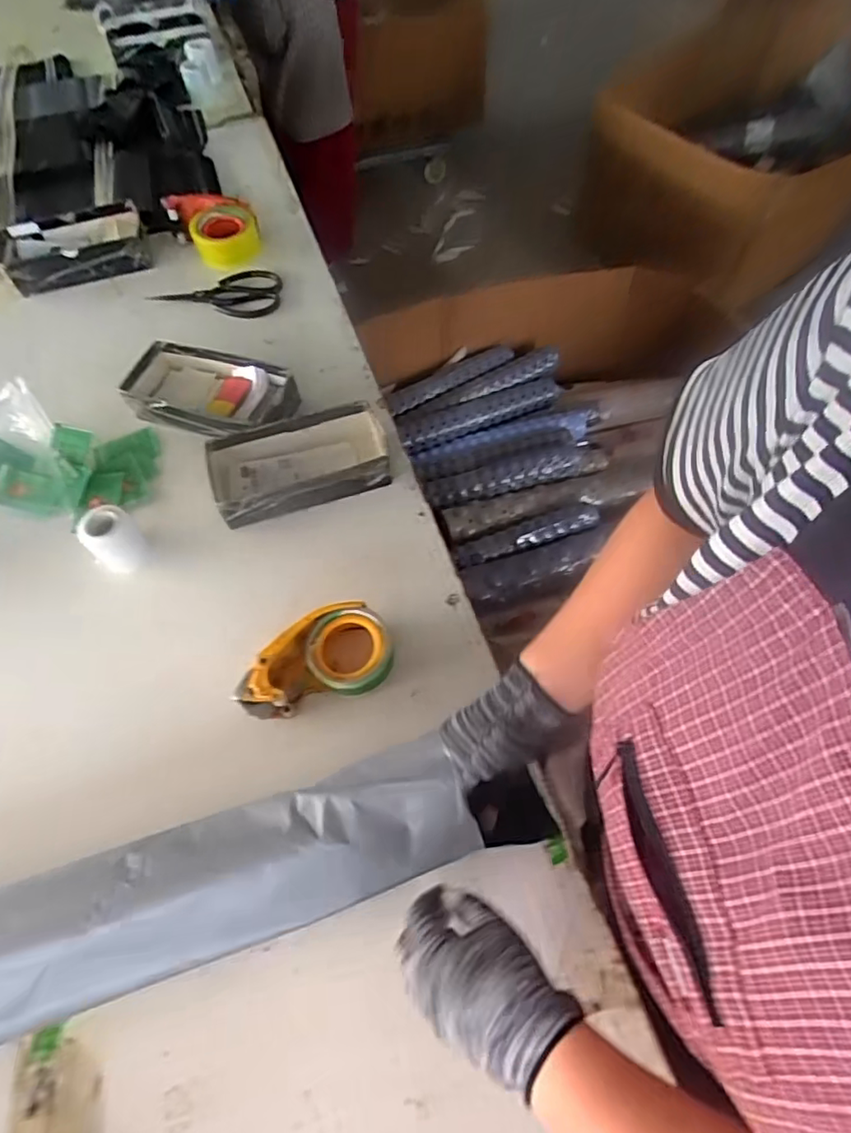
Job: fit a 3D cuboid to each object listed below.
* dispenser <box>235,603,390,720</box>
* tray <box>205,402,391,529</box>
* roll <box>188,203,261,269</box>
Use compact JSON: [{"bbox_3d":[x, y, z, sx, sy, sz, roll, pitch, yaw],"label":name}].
[{"bbox_3d":[-0.112,0.096,0.602,0.152,0.058,0.094,-10,60,-3],"label":"dispenser"},{"bbox_3d":[-0.160,-0.131,0.740,0.219,0.049,0.116,-18,62,-7],"label":"tray"},{"bbox_3d":[-0.340,-0.568,0.989,0.108,0.056,0.108,-1,61,2],"label":"roll"}]

